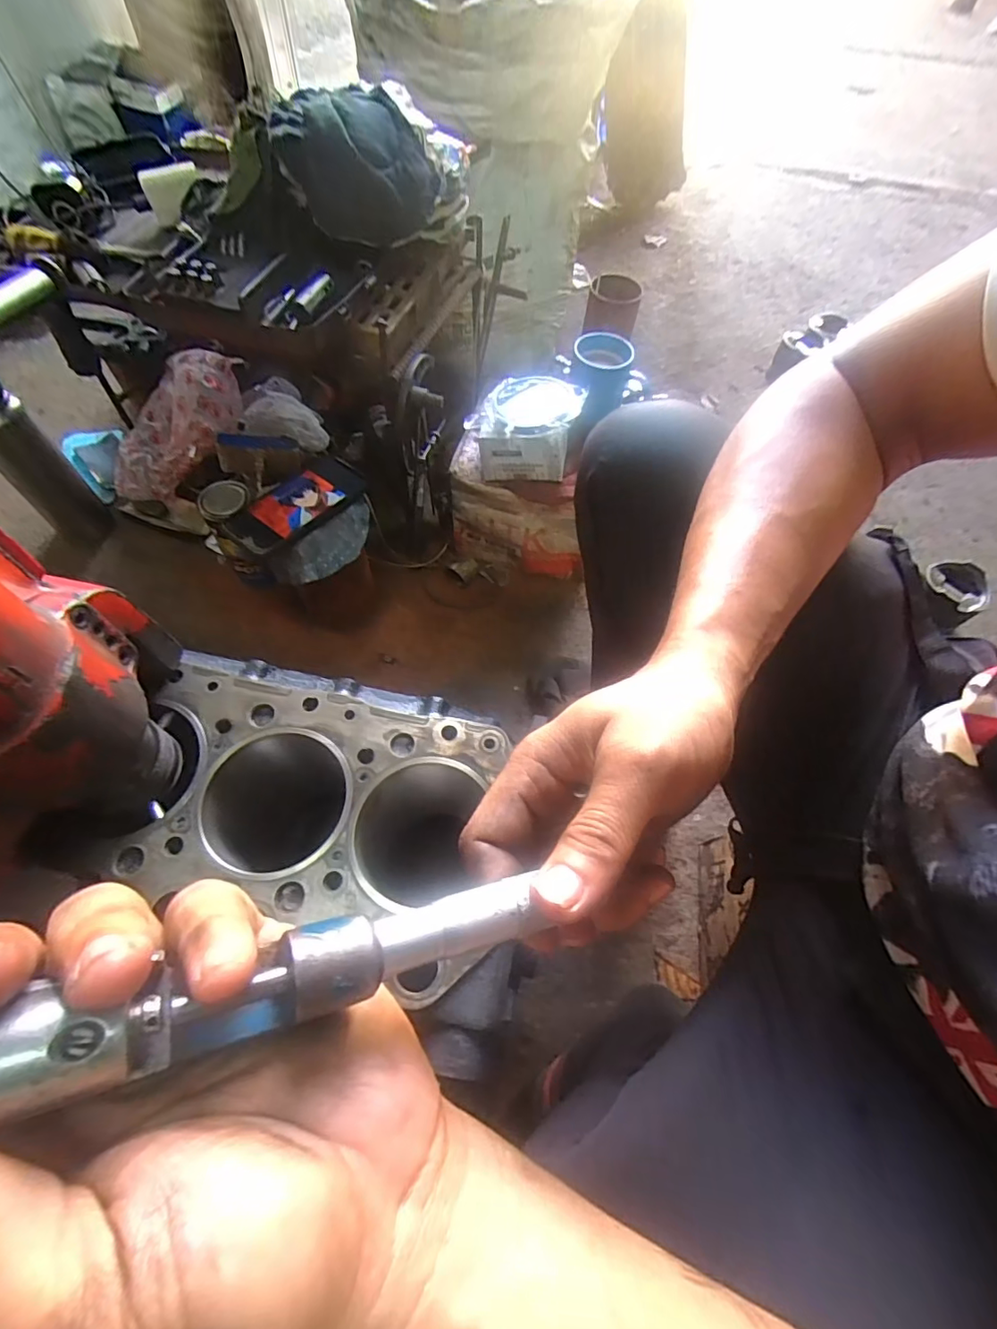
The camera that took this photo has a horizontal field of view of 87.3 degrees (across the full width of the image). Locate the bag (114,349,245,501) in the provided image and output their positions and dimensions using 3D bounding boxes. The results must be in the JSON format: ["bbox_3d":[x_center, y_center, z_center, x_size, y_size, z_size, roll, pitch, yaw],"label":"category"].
[{"bbox_3d":[-0.505,-0.346,0.802,0.253,0.072,0.136,-46,71,6],"label":"bag"}]

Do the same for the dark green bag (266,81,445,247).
[{"bbox_3d":[-0.148,-0.525,0.549,0.158,0.082,0.131,-10,63,-9],"label":"dark green bag"}]

